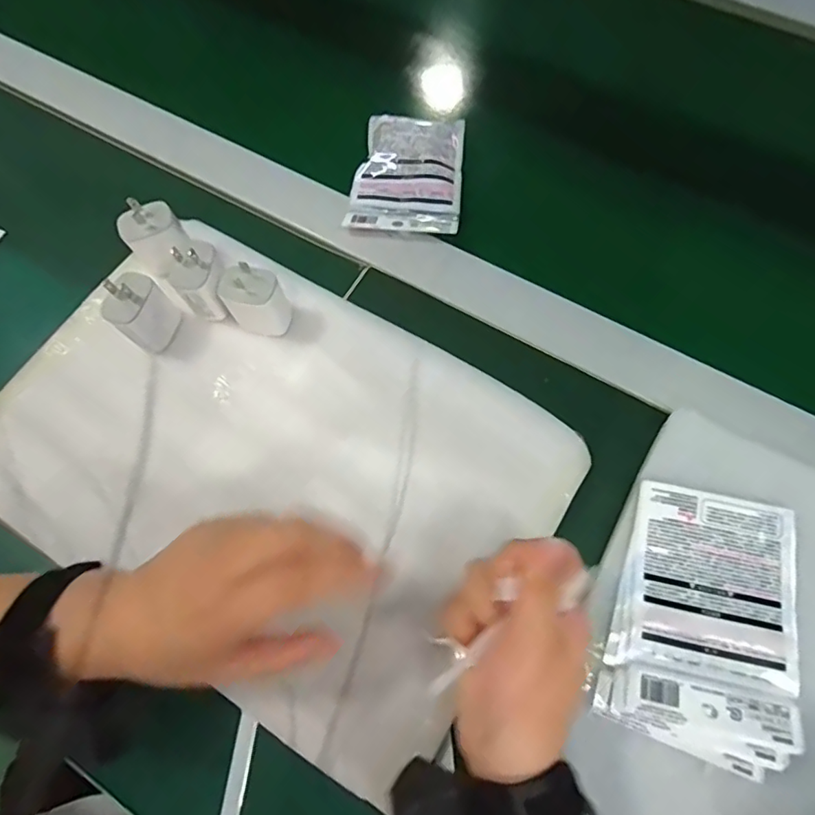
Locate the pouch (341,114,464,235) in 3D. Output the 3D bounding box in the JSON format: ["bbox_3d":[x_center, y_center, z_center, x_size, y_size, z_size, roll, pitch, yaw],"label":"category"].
[{"bbox_3d":[0.000,-0.206,0.471,0.094,0.028,0.113,6,70,5],"label":"pouch"}]

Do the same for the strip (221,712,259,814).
[{"bbox_3d":[-0.103,0.227,0.324,0.012,0.004,0.071,10,71,-4],"label":"strip"}]

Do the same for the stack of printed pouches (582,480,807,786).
[{"bbox_3d":[0.189,0.130,0.334,0.109,0.014,0.154,20,72,10],"label":"stack of printed pouches"}]

